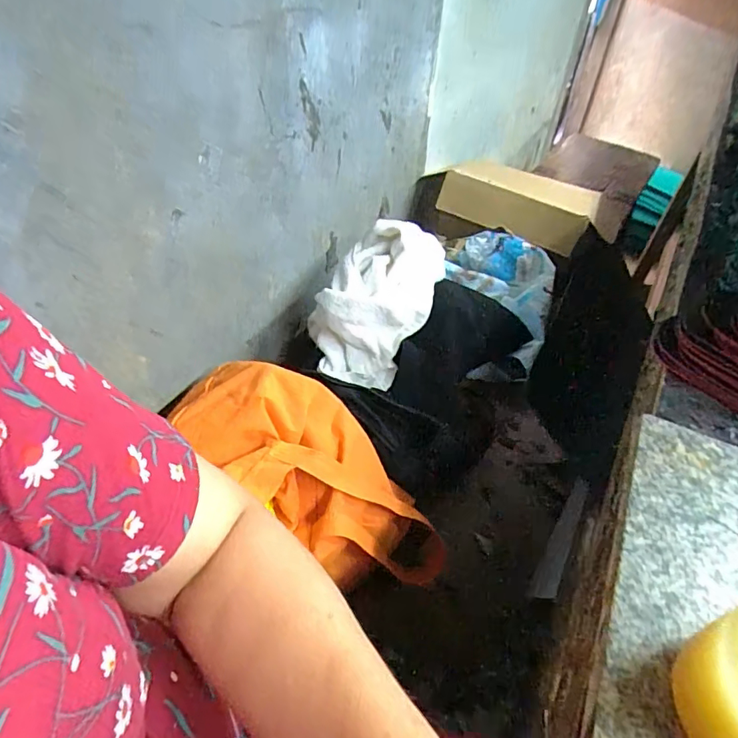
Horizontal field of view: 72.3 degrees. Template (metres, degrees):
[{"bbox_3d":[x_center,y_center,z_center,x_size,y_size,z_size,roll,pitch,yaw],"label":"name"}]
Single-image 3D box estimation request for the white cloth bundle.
[{"bbox_3d":[0.006,-0.096,0.690,0.158,0.122,0.198,20,50,18],"label":"white cloth bundle"}]

